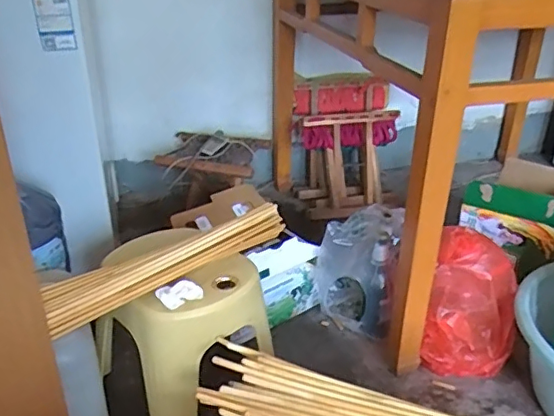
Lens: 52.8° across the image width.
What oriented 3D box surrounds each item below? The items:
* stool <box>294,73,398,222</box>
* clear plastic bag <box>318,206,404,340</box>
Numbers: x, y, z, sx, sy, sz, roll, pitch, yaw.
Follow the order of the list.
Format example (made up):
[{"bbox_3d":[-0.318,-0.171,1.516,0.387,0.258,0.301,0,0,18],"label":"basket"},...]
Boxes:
[{"bbox_3d":[0.226,-0.196,1.782,0.315,0.353,0.239,-5,28,-10],"label":"stool"},{"bbox_3d":[0.193,0.145,1.275,0.190,0.275,0.121,19,33,31],"label":"clear plastic bag"}]

